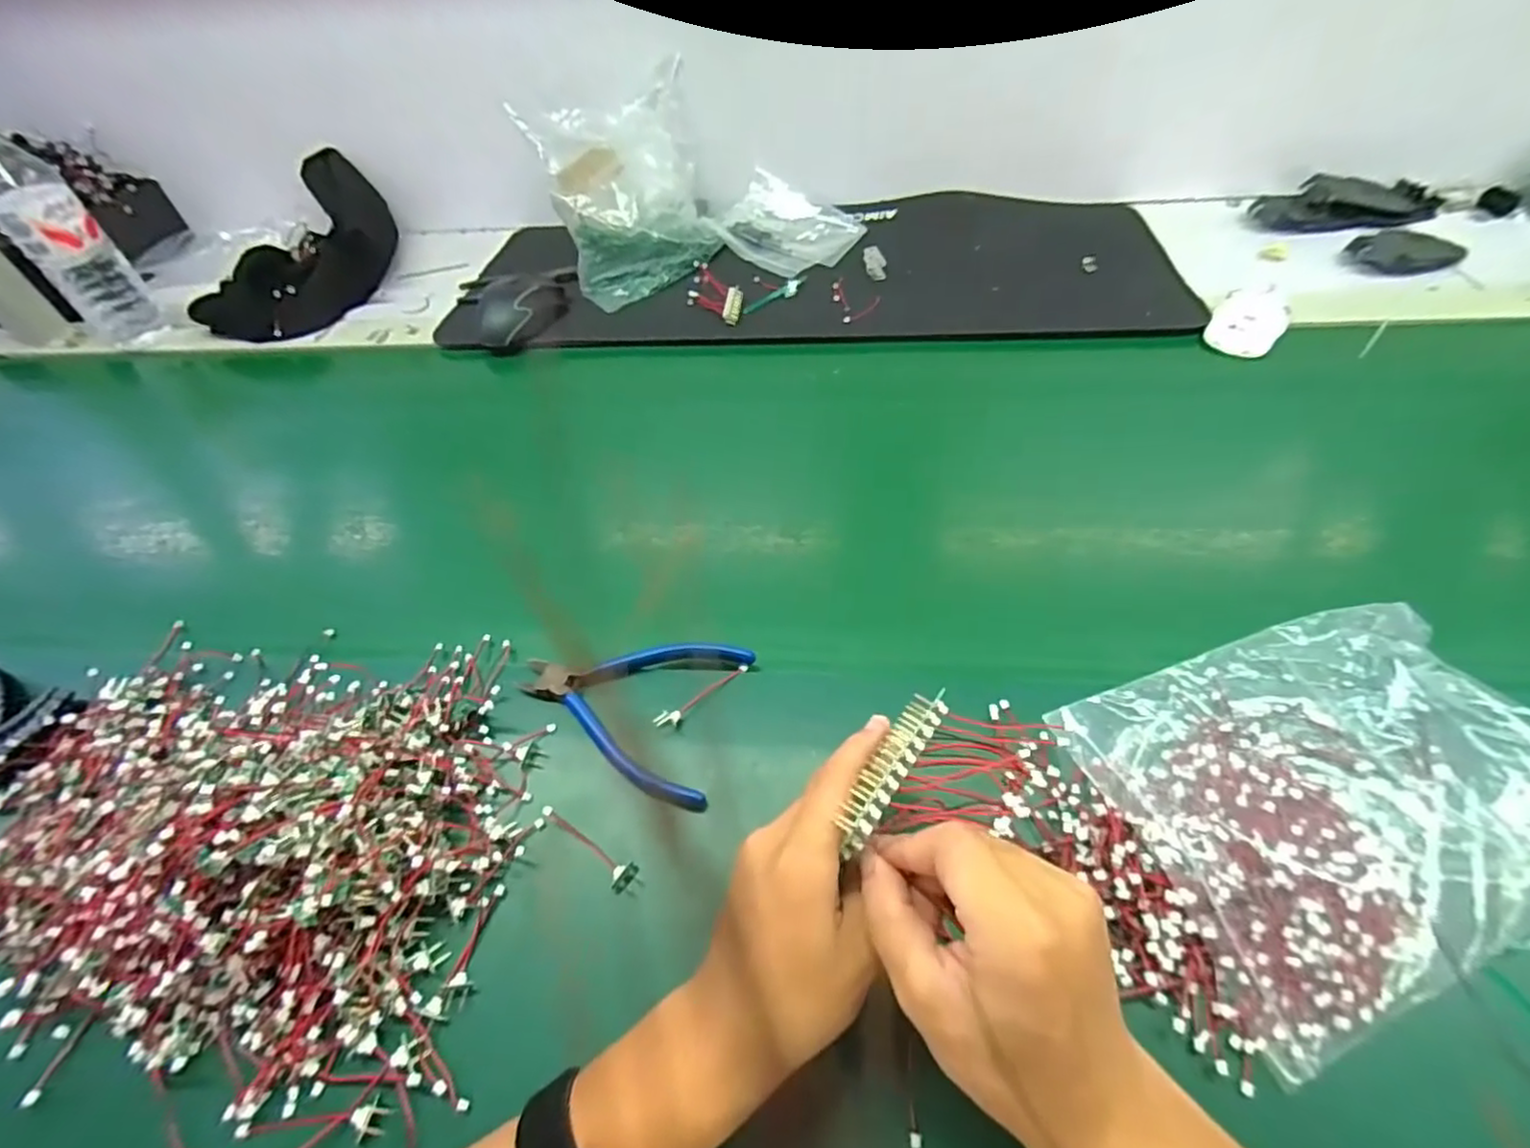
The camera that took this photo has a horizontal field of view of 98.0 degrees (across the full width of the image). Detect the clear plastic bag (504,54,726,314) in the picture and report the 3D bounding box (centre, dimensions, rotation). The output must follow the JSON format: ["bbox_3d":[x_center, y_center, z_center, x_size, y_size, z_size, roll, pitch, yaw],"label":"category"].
[{"bbox_3d":[-0.144,-0.431,0.753,0.192,0.139,0.201,-22,51,-13],"label":"clear plastic bag"}]

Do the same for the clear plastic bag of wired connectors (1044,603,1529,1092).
[{"bbox_3d":[0.295,0.103,0.339,0.231,0.029,0.164,-19,51,-11],"label":"clear plastic bag of wired connectors"}]

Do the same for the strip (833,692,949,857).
[{"bbox_3d":[0.053,0.081,0.282,0.016,0.015,0.079,26,56,25],"label":"strip"}]

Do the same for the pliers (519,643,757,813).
[{"bbox_3d":[-0.084,0.076,0.406,0.132,0.014,0.095,9,51,13],"label":"pliers"}]

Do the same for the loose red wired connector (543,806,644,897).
[{"bbox_3d":[-0.093,0.147,0.360,0.066,0.018,0.015,31,58,27],"label":"loose red wired connector"}]

